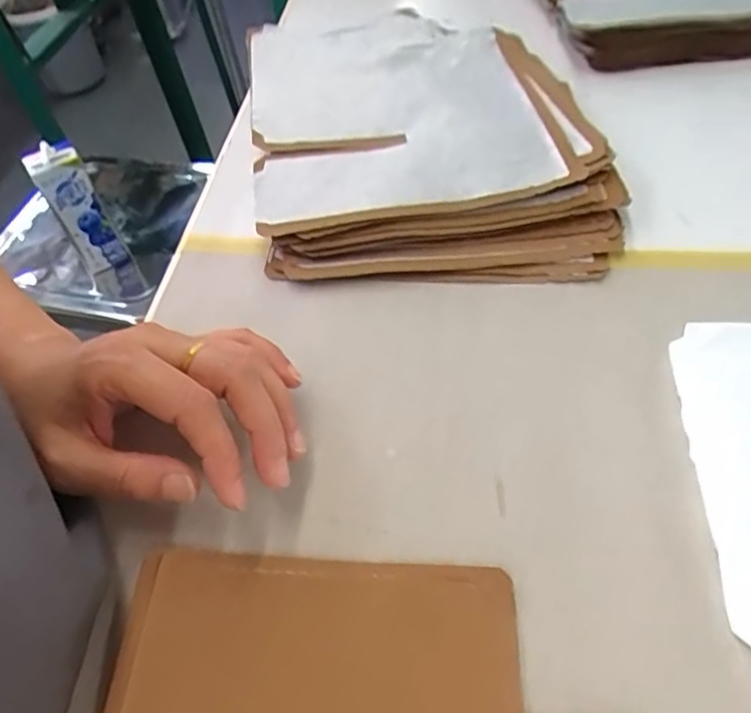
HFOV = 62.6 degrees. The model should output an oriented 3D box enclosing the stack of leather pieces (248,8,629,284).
[{"bbox_3d":[0.022,-0.161,0.420,0.205,0.028,0.301,-10,52,-2],"label":"stack of leather pieces"}]

